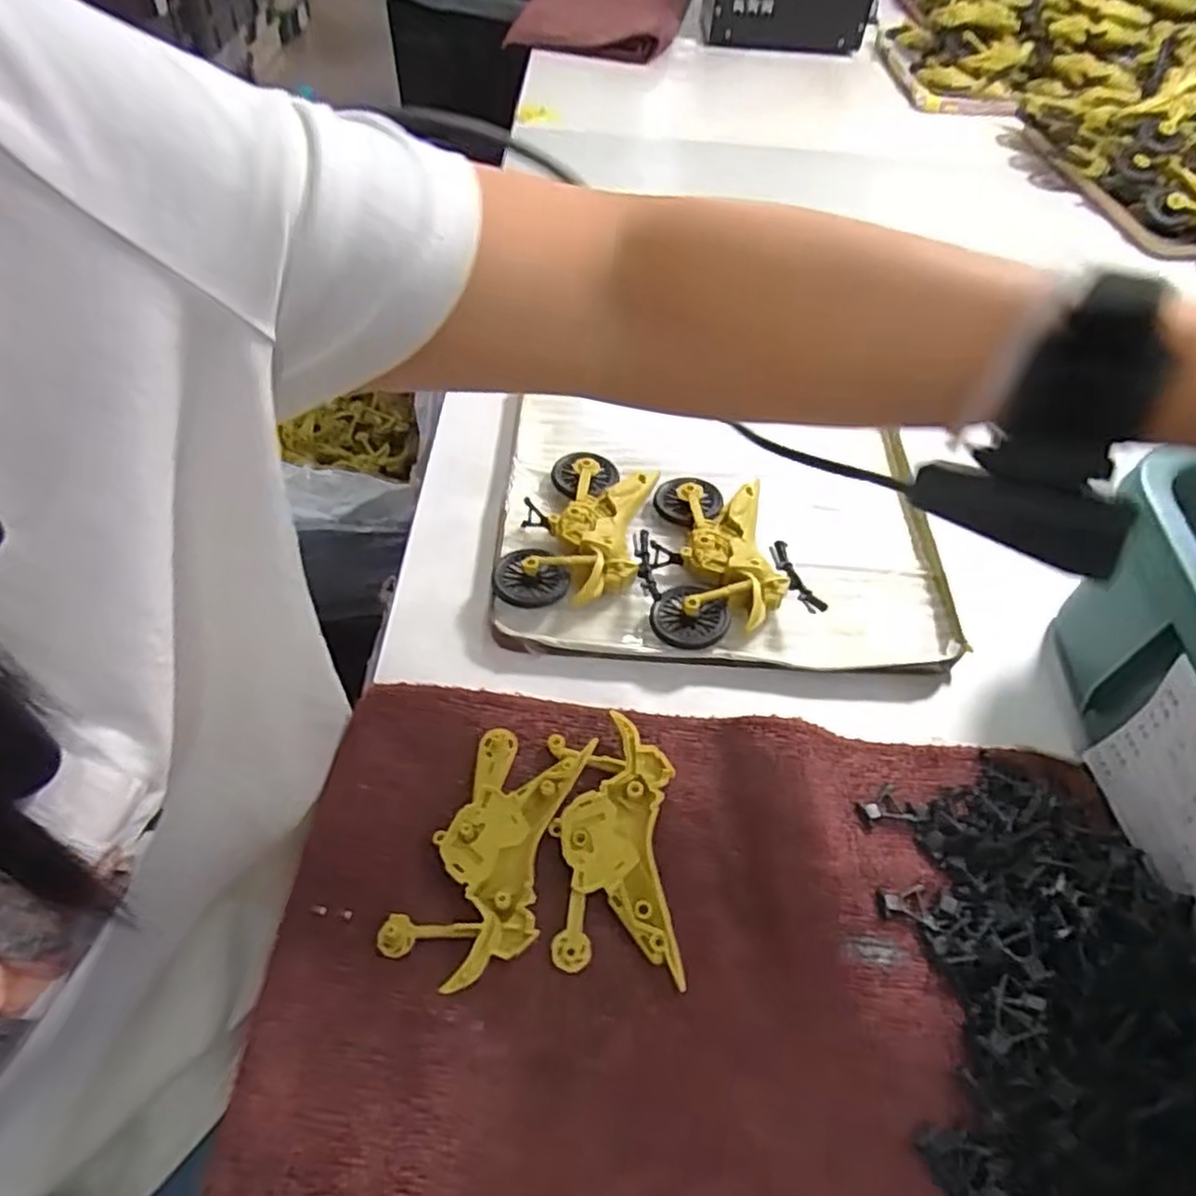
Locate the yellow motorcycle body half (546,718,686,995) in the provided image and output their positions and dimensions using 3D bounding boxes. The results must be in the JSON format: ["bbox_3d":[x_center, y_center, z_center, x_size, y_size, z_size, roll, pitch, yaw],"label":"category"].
[{"bbox_3d":[0.006,0.096,0.294,0.048,0.012,0.100,-1,54,-5],"label":"yellow motorcycle body half"}]

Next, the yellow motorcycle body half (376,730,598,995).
[{"bbox_3d":[-0.040,0.098,0.291,0.049,0.011,0.103,18,55,9],"label":"yellow motorcycle body half"}]

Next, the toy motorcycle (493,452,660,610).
[{"bbox_3d":[-0.009,-0.040,0.387,0.078,0.024,0.108,3,54,-1],"label":"toy motorcycle"}]

